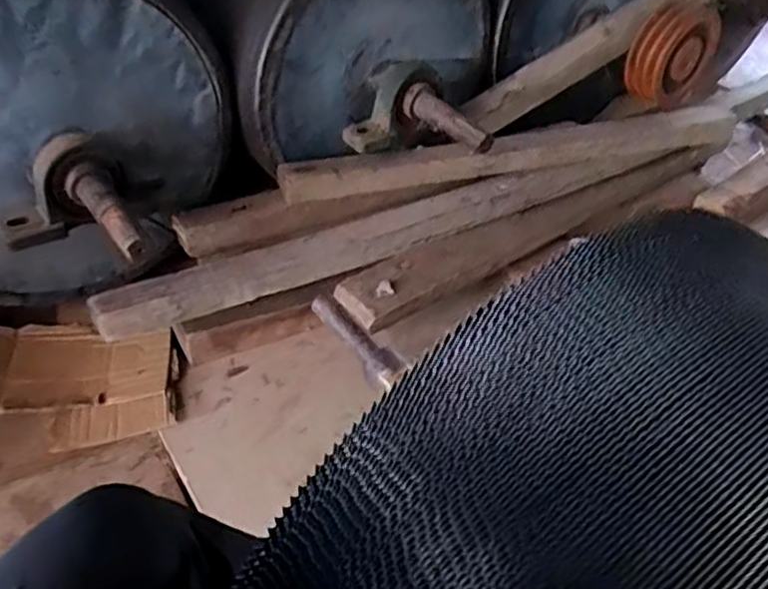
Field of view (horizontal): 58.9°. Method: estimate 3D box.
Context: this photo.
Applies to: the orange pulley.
[{"bbox_3d":[0.644,-0.535,1.525,0.186,0.207,0.112,-25,48,-36],"label":"orange pulley"}]

